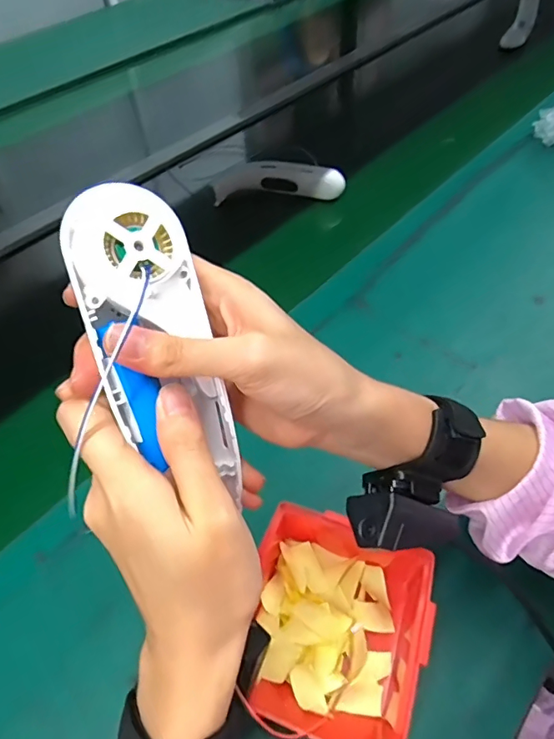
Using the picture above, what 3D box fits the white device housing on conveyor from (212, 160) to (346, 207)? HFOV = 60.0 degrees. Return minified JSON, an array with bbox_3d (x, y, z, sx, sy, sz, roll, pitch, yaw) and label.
[{"bbox_3d":[0.002,-0.289,0.736,0.194,0.046,0.038,0,53,3],"label":"white device housing on conveyor"}]

